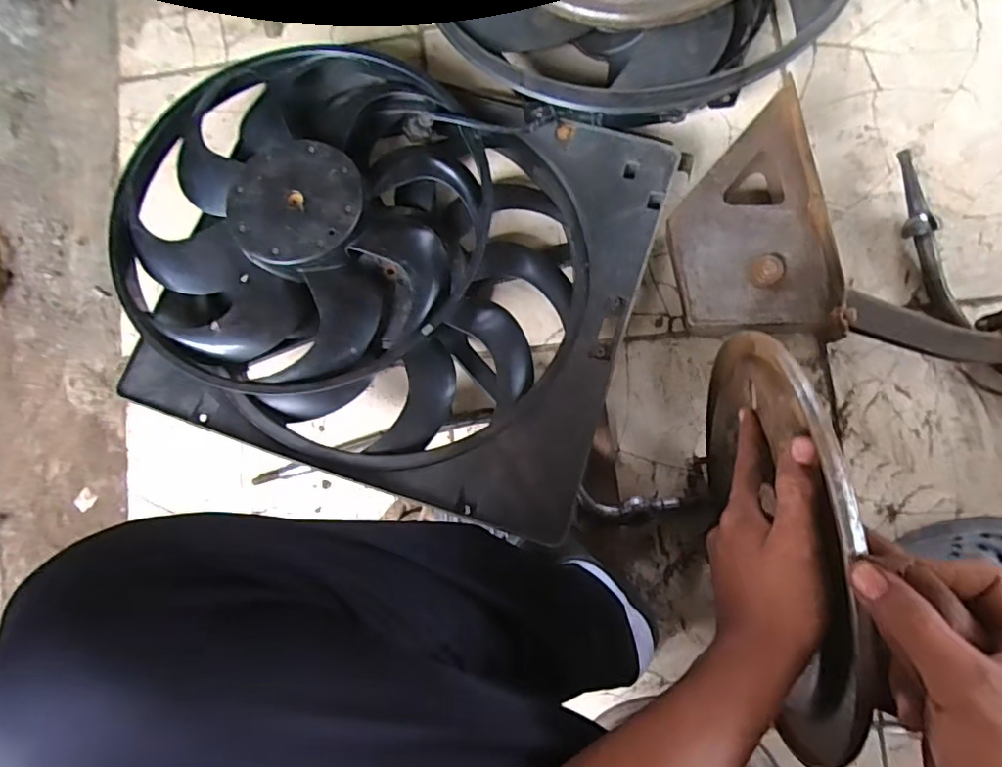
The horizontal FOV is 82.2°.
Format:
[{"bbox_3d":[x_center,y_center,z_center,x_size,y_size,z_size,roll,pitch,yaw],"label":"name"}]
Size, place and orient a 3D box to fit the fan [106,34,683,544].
[{"bbox_3d":[-0.118,-0.121,0.598,0.508,0.139,0.415,18,87,9],"label":"fan"}]

